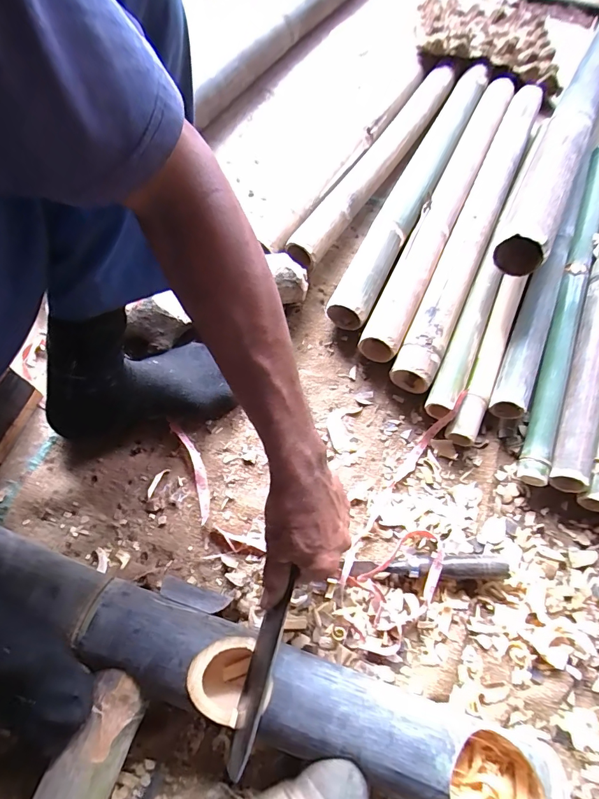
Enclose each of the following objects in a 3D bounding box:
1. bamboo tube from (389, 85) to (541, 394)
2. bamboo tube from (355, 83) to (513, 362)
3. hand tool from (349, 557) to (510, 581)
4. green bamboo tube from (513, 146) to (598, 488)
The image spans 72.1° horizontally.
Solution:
[{"bbox_3d":[0.283,-0.288,0.650,0.057,0.069,0.646,24,67,9],"label":"bamboo tube"},{"bbox_3d":[0.236,-0.318,0.664,0.052,0.050,0.628,25,68,9],"label":"bamboo tube"},{"bbox_3d":[0.143,0.188,0.458,0.168,0.028,0.022,1,66,-1],"label":"hand tool"},{"bbox_3d":[0.404,-0.172,0.621,0.051,0.050,0.645,23,67,9],"label":"green bamboo tube"}]

